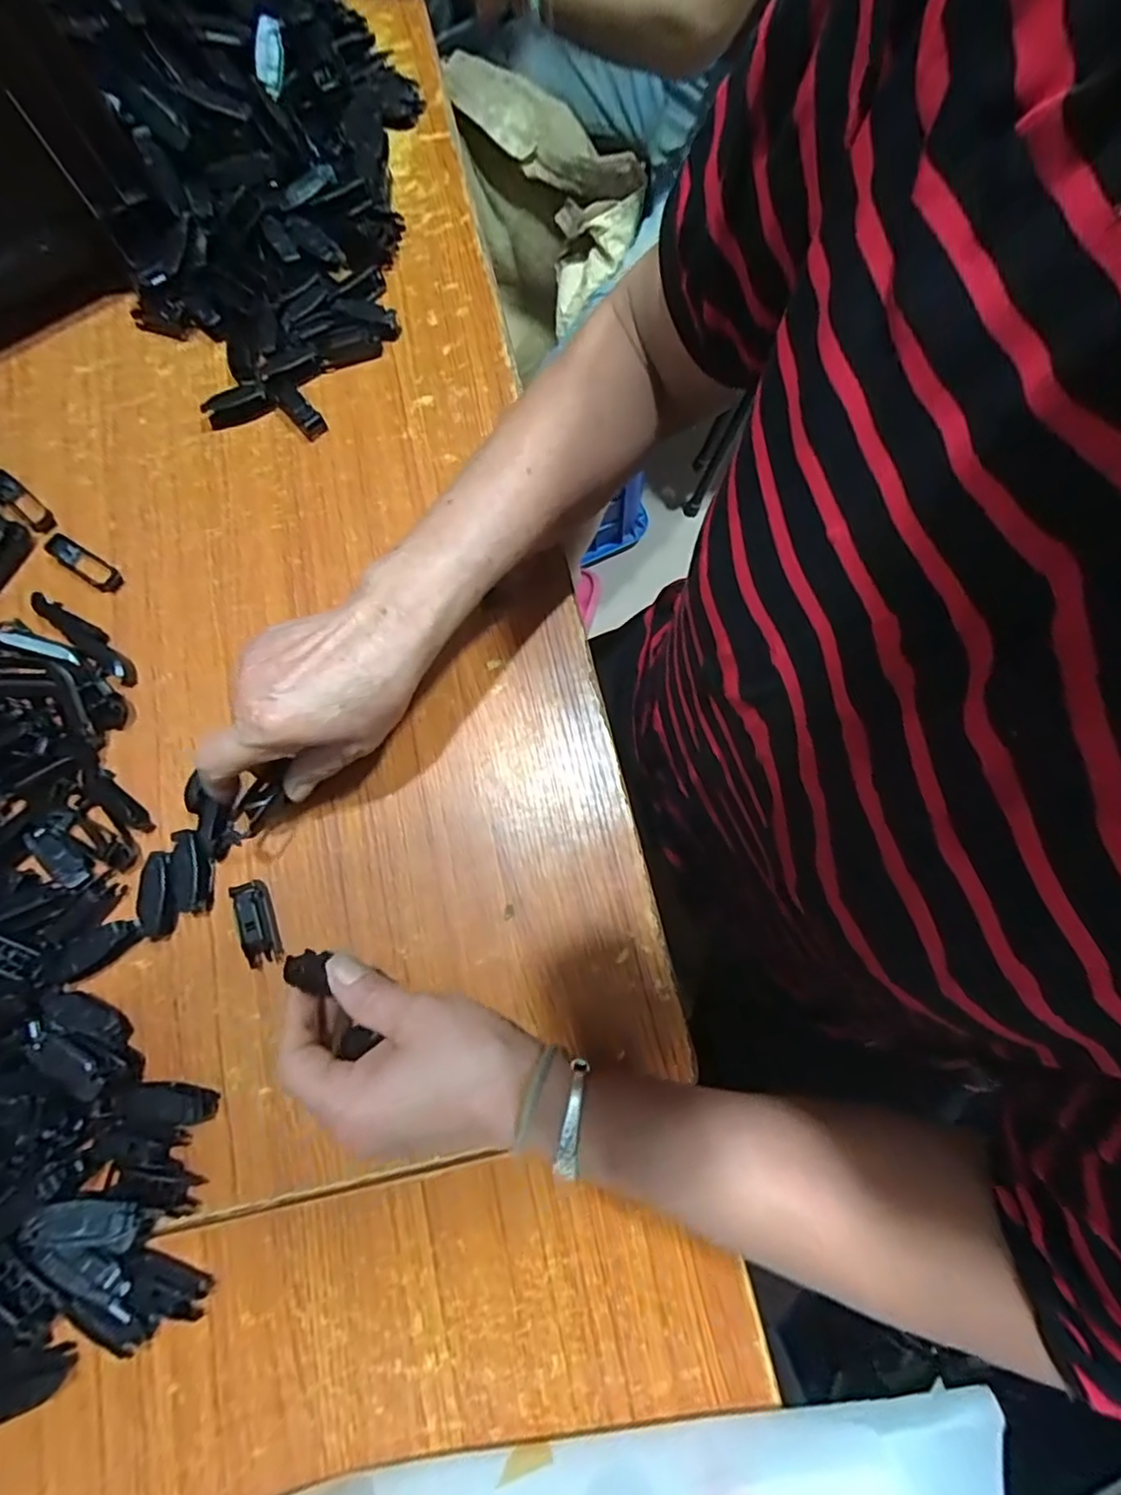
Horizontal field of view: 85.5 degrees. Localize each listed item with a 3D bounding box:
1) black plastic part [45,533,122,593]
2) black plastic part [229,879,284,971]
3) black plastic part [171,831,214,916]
[{"bbox_3d":[-0.336,-0.130,0.424,0.063,0.011,0.018,31,79,8],"label":"black plastic part"},{"bbox_3d":[-0.180,0.105,0.362,0.020,0.015,0.049,-18,77,-3],"label":"black plastic part"},{"bbox_3d":[-0.224,0.076,0.370,0.024,0.012,0.049,-12,77,-1],"label":"black plastic part"}]

